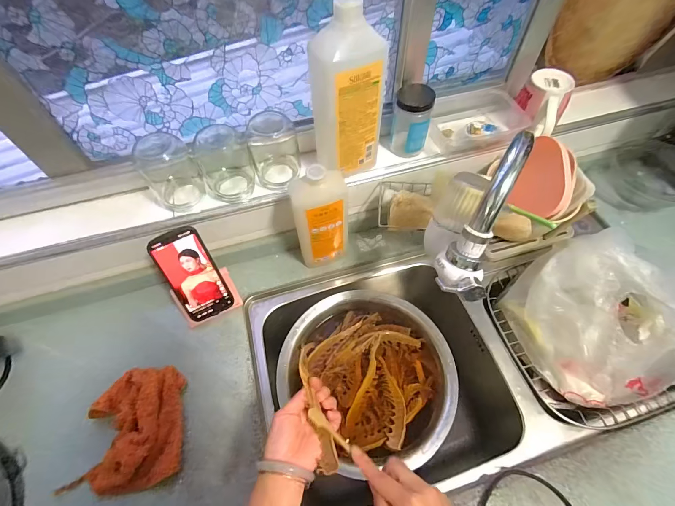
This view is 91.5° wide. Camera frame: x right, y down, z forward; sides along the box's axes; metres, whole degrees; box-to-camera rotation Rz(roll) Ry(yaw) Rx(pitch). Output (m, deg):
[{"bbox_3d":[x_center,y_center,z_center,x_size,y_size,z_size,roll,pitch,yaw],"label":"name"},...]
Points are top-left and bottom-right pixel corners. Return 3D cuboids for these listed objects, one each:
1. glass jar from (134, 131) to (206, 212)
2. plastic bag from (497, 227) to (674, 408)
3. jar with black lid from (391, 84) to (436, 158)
[{"bbox_3d":[-0.265,-0.129,0.523,0.075,0.119,0.075,-1,57,1],"label":"glass jar"},{"bbox_3d":[0.436,0.103,0.536,0.238,0.188,0.236,-12,58,-6],"label":"plastic bag"},{"bbox_3d":[0.129,-0.228,0.573,0.061,0.107,0.053,8,58,7],"label":"jar with black lid"}]

